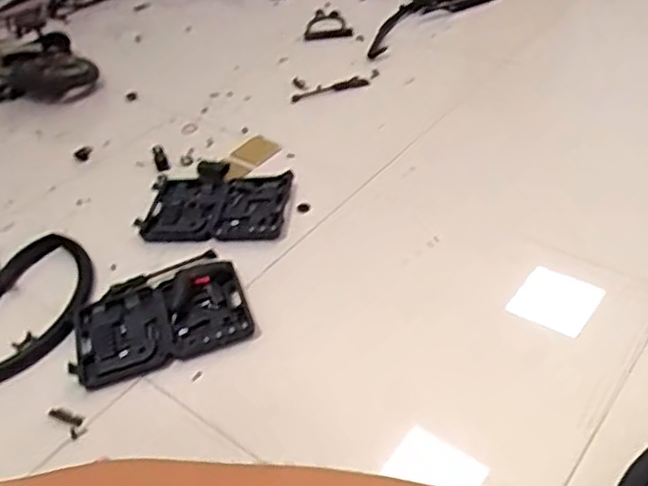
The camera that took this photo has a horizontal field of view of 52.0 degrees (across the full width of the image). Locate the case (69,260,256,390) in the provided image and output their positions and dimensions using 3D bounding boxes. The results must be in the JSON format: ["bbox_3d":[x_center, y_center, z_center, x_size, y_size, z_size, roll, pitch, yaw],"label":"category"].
[{"bbox_3d":[-0.362,0.164,1.478,0.378,0.070,0.249,-20,42,-14],"label":"case"}]

